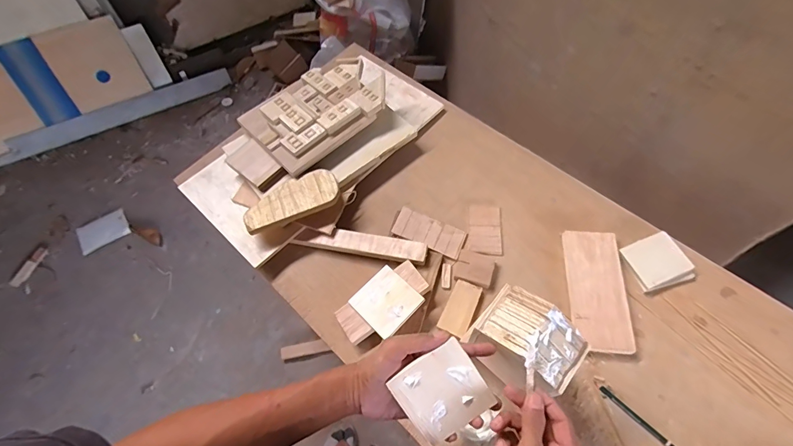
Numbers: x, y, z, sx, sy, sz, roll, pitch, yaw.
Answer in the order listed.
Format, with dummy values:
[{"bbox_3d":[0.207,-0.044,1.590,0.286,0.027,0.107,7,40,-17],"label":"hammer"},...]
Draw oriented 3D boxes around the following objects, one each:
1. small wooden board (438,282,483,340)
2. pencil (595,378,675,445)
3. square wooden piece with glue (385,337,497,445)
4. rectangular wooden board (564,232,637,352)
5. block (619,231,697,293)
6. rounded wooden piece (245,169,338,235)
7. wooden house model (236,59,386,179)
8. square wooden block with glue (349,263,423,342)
[{"bbox_3d":[0.106,0.140,0.642,0.046,0.010,0.088,23,64,16],"label":"small wooden board"},{"bbox_3d":[0.338,0.274,0.558,0.011,0.005,0.124,-41,66,-18],"label":"pencil"},{"bbox_3d":[0.050,0.184,0.427,0.087,0.006,0.082,-36,92,-1],"label":"square wooden piece with glue"},{"bbox_3d":[0.324,0.105,0.635,0.084,0.016,0.197,3,61,5],"label":"rectangular wooden board"},{"bbox_3d":[0.426,0.065,0.646,0.089,0.025,0.082,-18,61,-6],"label":"block"},{"bbox_3d":[-0.188,-0.042,0.698,0.169,0.015,0.075,-21,61,-8],"label":"rounded wooden piece"},{"bbox_3d":[-0.152,-0.231,0.779,0.275,0.037,0.189,-40,66,-18],"label":"wooden house model"},{"bbox_3d":[-0.016,0.125,0.630,0.089,0.006,0.093,-43,58,-14],"label":"square wooden block with glue"}]

